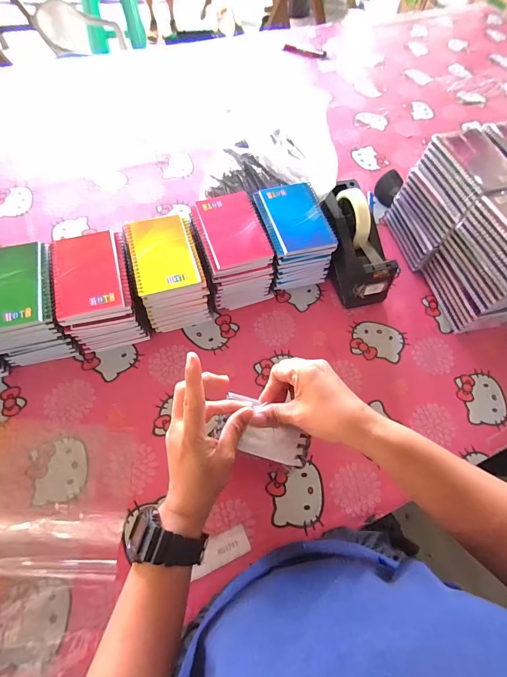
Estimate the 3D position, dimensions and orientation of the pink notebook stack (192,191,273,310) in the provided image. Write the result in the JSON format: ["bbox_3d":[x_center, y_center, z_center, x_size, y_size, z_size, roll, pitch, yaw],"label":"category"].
[{"bbox_3d":[-0.037,-0.136,0.542,0.099,0.114,0.135,-17,65,-12],"label":"pink notebook stack"}]

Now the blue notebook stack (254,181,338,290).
[{"bbox_3d":[0.061,-0.163,0.563,0.096,0.114,0.131,-13,64,-10],"label":"blue notebook stack"}]

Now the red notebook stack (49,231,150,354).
[{"bbox_3d":[-0.223,-0.067,0.499,0.099,0.107,0.133,-15,65,-11],"label":"red notebook stack"}]

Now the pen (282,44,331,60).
[{"bbox_3d":[0.149,-0.822,0.970,0.137,0.015,0.019,18,63,5],"label":"pen"}]

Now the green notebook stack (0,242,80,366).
[{"bbox_3d":[-0.318,-0.048,0.481,0.094,0.104,0.133,-16,65,-12],"label":"green notebook stack"}]

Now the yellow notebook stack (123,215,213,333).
[{"bbox_3d":[-0.128,-0.099,0.523,0.091,0.103,0.133,-14,64,-11],"label":"yellow notebook stack"}]

